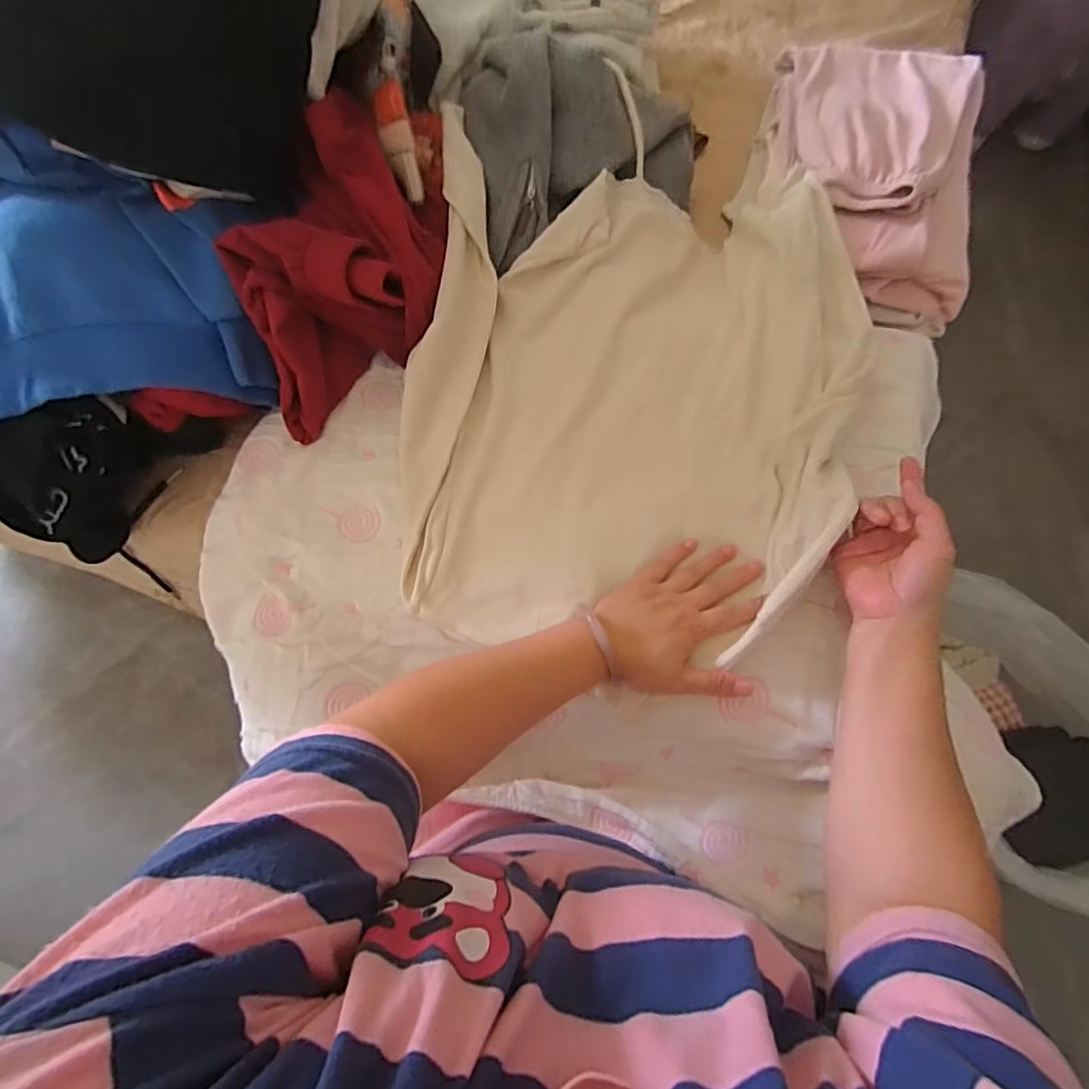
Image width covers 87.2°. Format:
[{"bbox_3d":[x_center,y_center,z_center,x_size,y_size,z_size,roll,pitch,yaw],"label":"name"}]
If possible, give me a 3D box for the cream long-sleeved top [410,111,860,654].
[{"bbox_3d":[0.085,-0.155,0.539,0.416,0.087,0.475,5,68,3],"label":"cream long-sleeved top"}]

